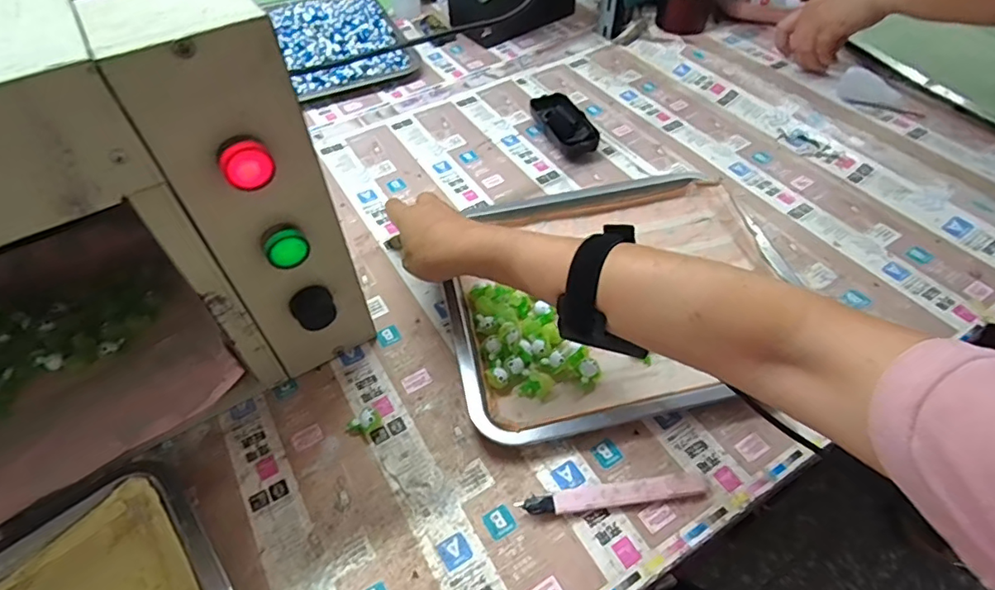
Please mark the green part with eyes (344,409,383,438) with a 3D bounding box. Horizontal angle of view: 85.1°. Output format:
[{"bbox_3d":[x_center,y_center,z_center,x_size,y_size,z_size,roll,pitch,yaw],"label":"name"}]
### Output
[{"bbox_3d":[-0.105,0.100,0.424,0.026,0.016,0.016,-29,56,-19],"label":"green part with eyes"}]

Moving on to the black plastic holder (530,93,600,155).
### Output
[{"bbox_3d":[0.080,-0.204,0.657,0.053,0.027,0.106,-16,53,-10],"label":"black plastic holder"}]

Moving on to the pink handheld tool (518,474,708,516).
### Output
[{"bbox_3d":[0.083,0.143,0.386,0.132,0.013,0.016,-6,51,-2],"label":"pink handheld tool"}]

